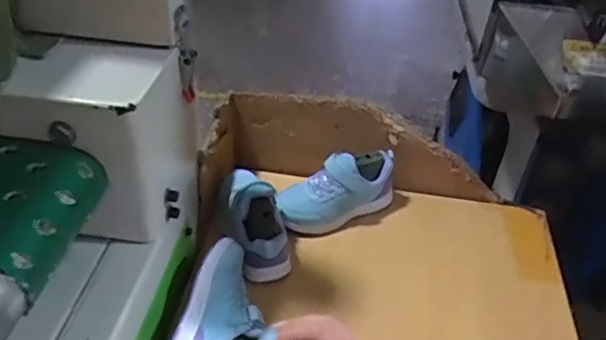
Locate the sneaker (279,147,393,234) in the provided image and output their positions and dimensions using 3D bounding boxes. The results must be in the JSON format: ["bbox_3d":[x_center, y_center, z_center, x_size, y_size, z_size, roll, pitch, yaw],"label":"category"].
[{"bbox_3d":[0.051,0.030,0.775,0.175,0.080,0.067,-12,43,-20],"label":"sneaker"}]

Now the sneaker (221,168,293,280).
[{"bbox_3d":[-0.063,0.054,0.739,0.072,0.080,0.172,-9,42,-17],"label":"sneaker"}]

